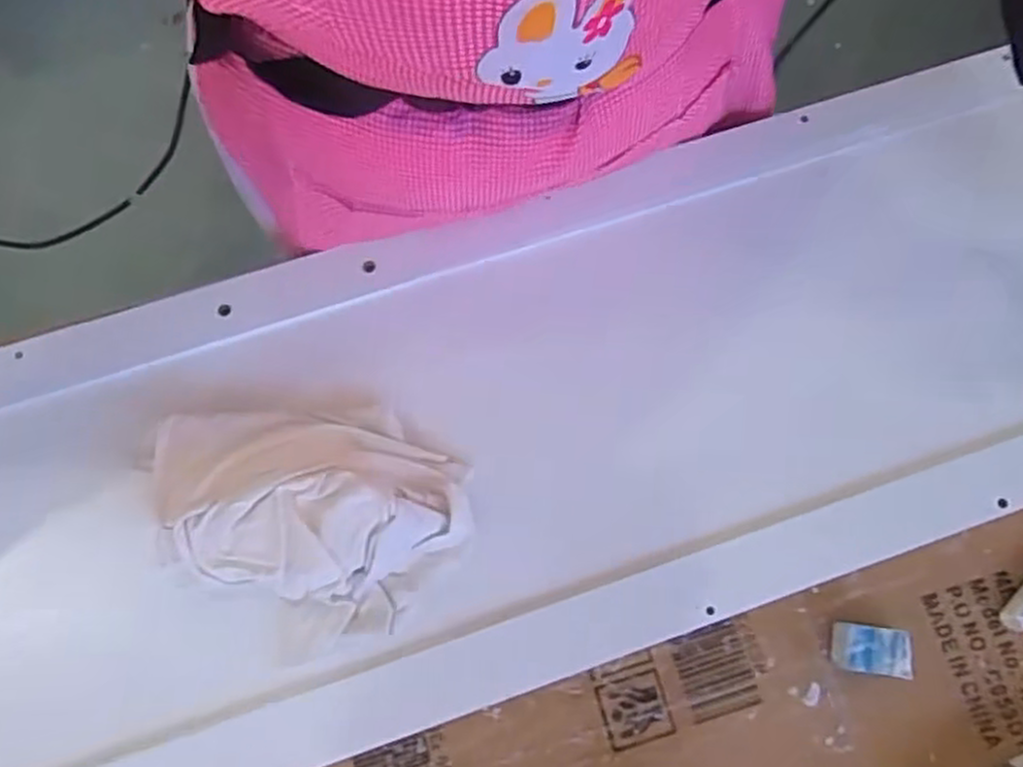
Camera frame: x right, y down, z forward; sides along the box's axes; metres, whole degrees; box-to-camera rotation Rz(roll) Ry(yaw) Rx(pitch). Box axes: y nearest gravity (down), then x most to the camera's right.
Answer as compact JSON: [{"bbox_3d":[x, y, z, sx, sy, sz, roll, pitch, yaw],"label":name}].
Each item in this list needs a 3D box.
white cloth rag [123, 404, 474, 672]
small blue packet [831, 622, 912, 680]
[{"bbox_3d":[-0.114,0.078,0.427,0.172,0.046,0.136,-3,71,-2],"label":"white cloth rag"},{"bbox_3d":[0.203,0.150,0.425,0.032,0.030,0.026,8,71,2],"label":"small blue packet"}]

